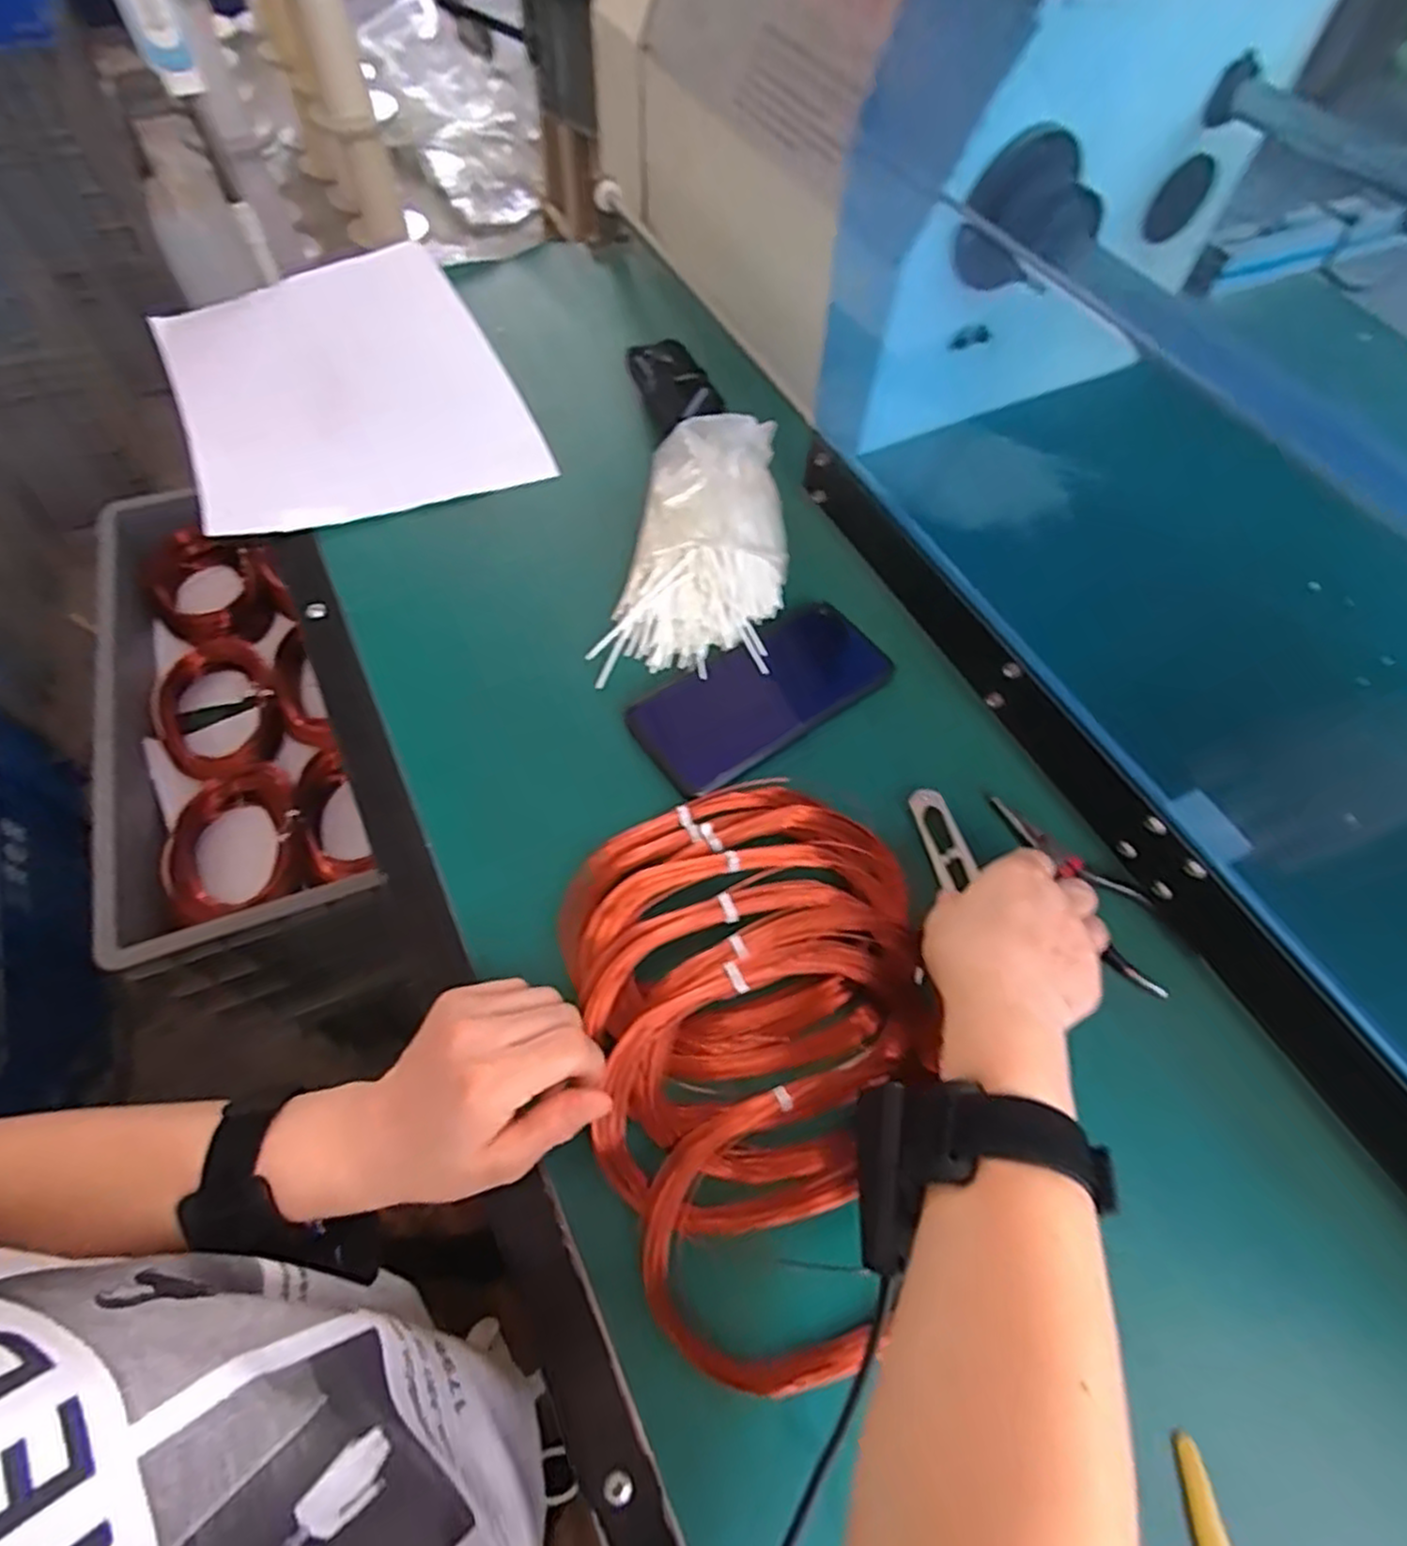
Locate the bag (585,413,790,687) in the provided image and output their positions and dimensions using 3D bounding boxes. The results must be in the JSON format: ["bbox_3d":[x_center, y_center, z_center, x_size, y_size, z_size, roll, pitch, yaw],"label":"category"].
[{"bbox_3d":[0.003,-0.160,0.518,0.112,0.045,0.220,11,60,5],"label":"bag"}]

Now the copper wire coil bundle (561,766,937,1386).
[{"bbox_3d":[0.032,0.122,0.360,0.169,0.028,0.258,-11,60,-9],"label":"copper wire coil bundle"}]

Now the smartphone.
[{"bbox_3d":[0.038,-0.051,0.471,0.164,0.009,0.077,-31,65,-18],"label":"smartphone"}]

